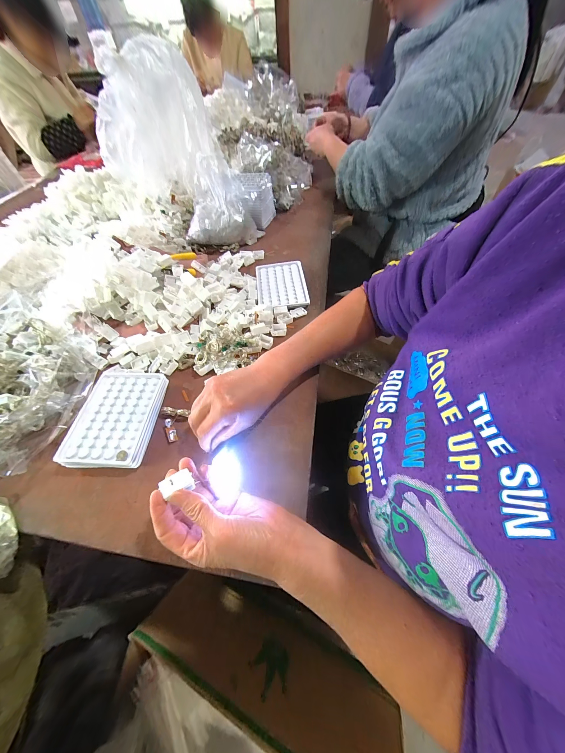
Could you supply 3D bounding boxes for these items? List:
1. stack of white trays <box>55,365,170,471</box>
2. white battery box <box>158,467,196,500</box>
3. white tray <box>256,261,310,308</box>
[{"bbox_3d":[-0.223,0.046,0.343,0.104,0.023,0.152,1,54,0],"label":"stack of white trays"},{"bbox_3d":[-0.097,0.097,0.226,0.028,0.007,0.019,-22,57,-15],"label":"white battery box"},{"bbox_3d":[-0.002,-0.181,0.488,0.095,0.018,0.127,-5,55,0],"label":"white tray"}]

